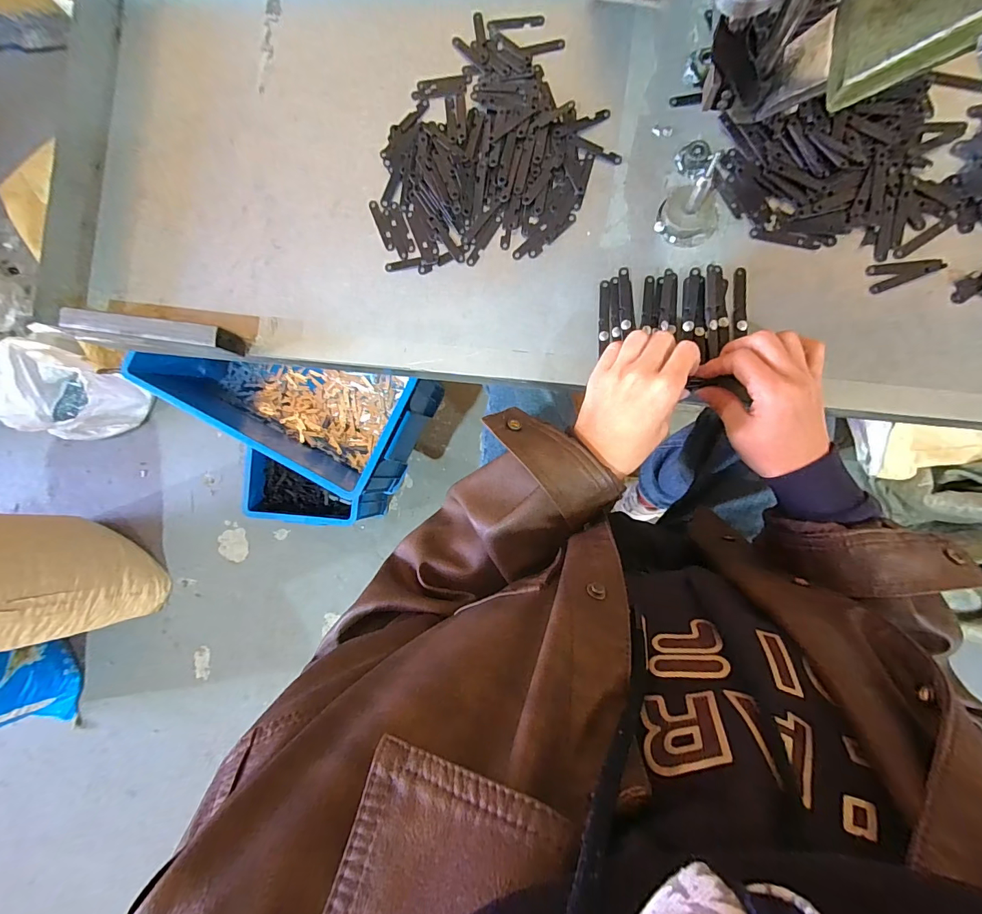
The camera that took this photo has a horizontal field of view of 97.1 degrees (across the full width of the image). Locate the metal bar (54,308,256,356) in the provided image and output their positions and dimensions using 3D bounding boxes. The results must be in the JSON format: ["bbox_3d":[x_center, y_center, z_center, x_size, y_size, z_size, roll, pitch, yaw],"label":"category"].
[{"bbox_3d":[-0.324,-0.120,0.416,0.171,0.046,0.021,9,89,9],"label":"metal bar"}]

